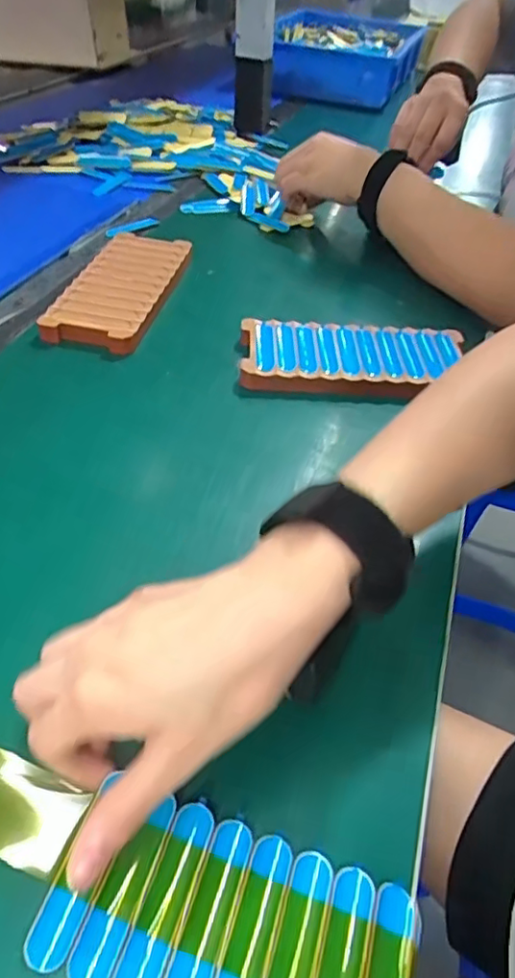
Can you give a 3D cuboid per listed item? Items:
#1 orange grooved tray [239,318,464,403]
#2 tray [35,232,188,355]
[{"bbox_3d":[0.074,-0.100,0.449,0.170,0.017,0.079,2,45,-3],"label":"orange grooved tray"},{"bbox_3d":[-0.113,-0.173,0.501,0.077,0.021,0.171,12,46,7],"label":"tray"}]

